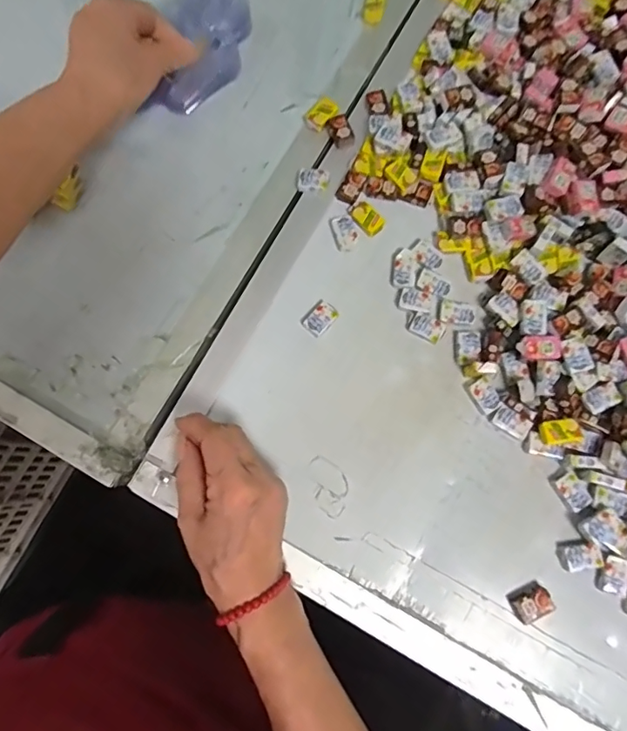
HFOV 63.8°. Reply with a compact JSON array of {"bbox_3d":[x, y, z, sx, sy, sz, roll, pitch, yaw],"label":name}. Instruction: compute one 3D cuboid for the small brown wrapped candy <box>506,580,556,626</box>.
[{"bbox_3d":[0.150,0.163,0.346,0.026,0.011,0.020,-25,79,-4],"label":"small brown wrapped candy"}]

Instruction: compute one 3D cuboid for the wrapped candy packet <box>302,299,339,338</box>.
[{"bbox_3d":[0.005,-0.035,0.389,0.018,0.008,0.026,41,82,9],"label":"wrapped candy packet"}]

